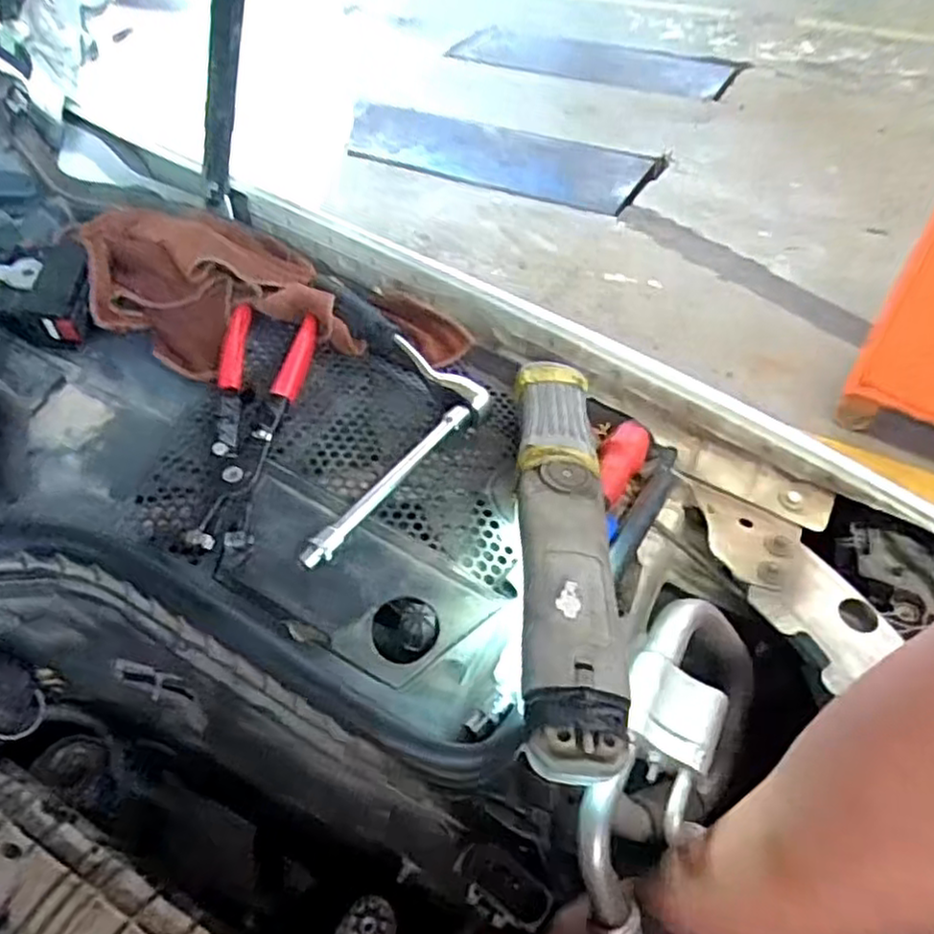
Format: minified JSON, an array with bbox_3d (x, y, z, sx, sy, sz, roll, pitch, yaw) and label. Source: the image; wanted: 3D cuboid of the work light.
[{"bbox_3d":[0.061,0.035,0.431,0.056,0.049,0.306,2,48,2],"label":"work light"}]

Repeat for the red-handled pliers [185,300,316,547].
[{"bbox_3d":[-0.155,-0.035,0.485,0.059,0.028,0.201,2,48,2],"label":"red-handled pliers"}]

